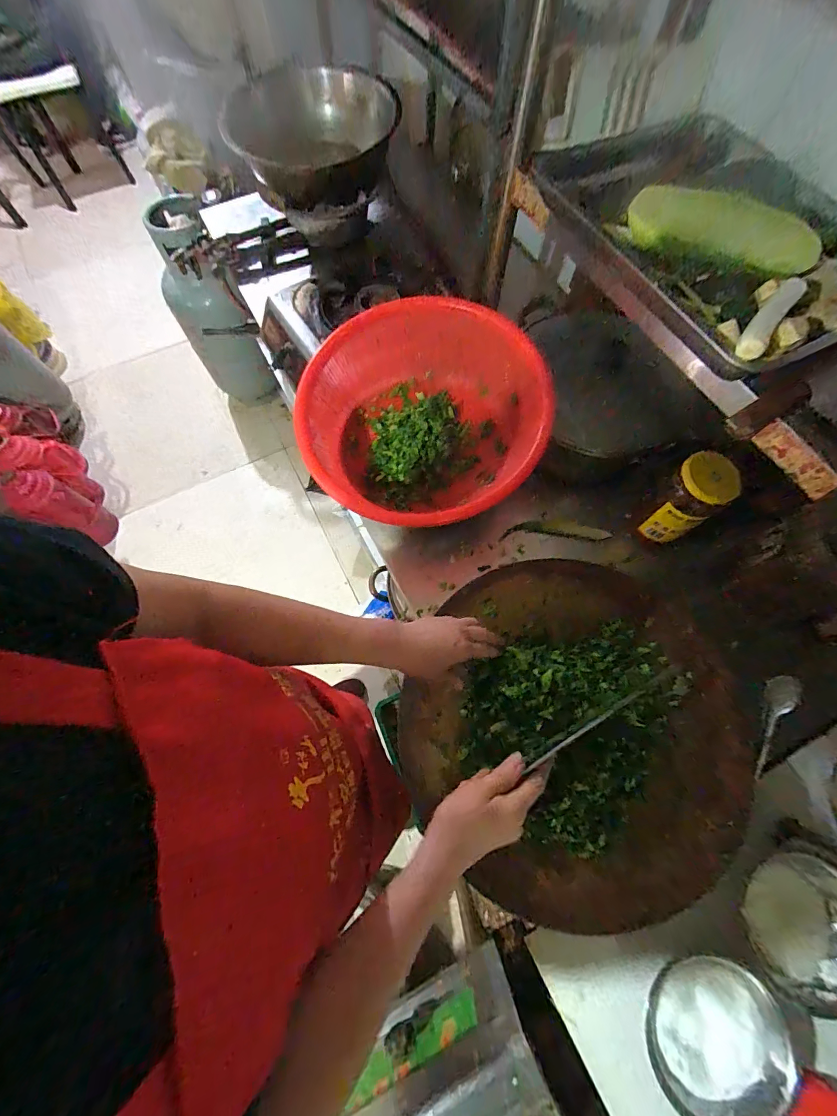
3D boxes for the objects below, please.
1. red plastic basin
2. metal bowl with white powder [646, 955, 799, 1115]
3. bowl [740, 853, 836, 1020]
[{"bbox_3d":[0.016,-0.223,0.688,0.372,0.134,0.376,0,69,1],"label":"red plastic basin"},{"bbox_3d":[0.351,0.568,0.484,0.154,0.037,0.151,0,69,1],"label":"metal bowl with white powder"},{"bbox_3d":[0.485,0.466,0.514,0.140,0.037,0.153,0,69,1],"label":"bowl"}]

